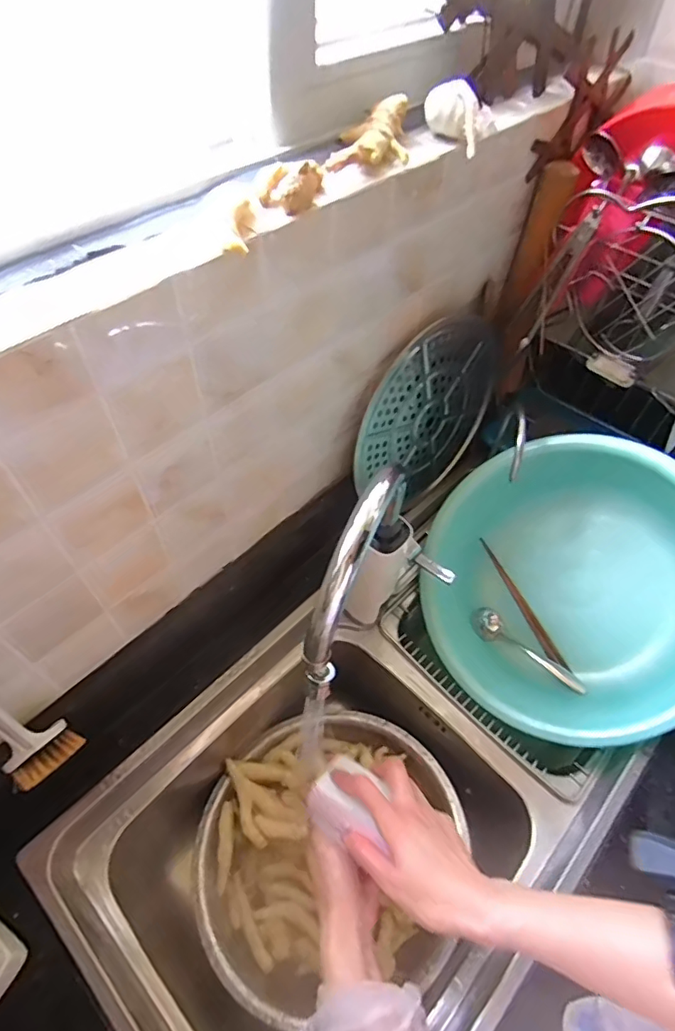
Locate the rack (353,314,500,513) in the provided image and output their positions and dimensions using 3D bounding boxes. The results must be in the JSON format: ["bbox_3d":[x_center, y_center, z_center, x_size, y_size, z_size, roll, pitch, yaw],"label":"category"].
[{"bbox_3d":[0.132,-0.137,0.725,0.013,0.264,0.256,35,98,32],"label":"rack"}]

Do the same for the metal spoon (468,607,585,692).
[{"bbox_3d":[0.278,0.194,0.781,0.177,0.026,0.042,34,60,20],"label":"metal spoon"}]

